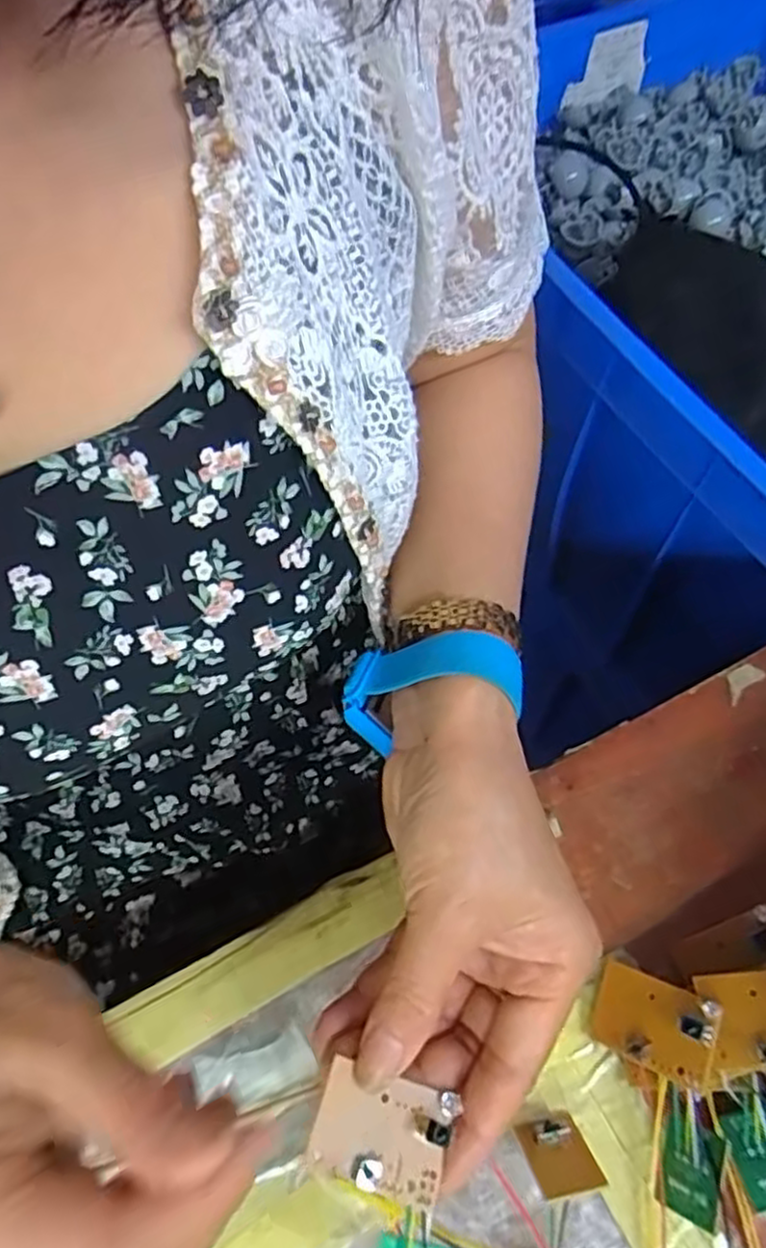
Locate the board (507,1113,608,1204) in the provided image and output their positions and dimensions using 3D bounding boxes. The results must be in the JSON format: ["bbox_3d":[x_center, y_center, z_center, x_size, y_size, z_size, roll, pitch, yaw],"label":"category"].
[{"bbox_3d":[0.062,0.191,0.257,0.025,0.005,0.024,-8,37,-14],"label":"board"}]

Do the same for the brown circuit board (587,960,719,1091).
[{"bbox_3d":[0.101,0.151,0.271,0.043,0.010,0.030,12,73,37],"label":"brown circuit board"}]

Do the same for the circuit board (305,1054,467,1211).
[{"bbox_3d":[-0.001,0.158,0.220,0.041,0.011,0.032,23,66,-8],"label":"circuit board"}]

